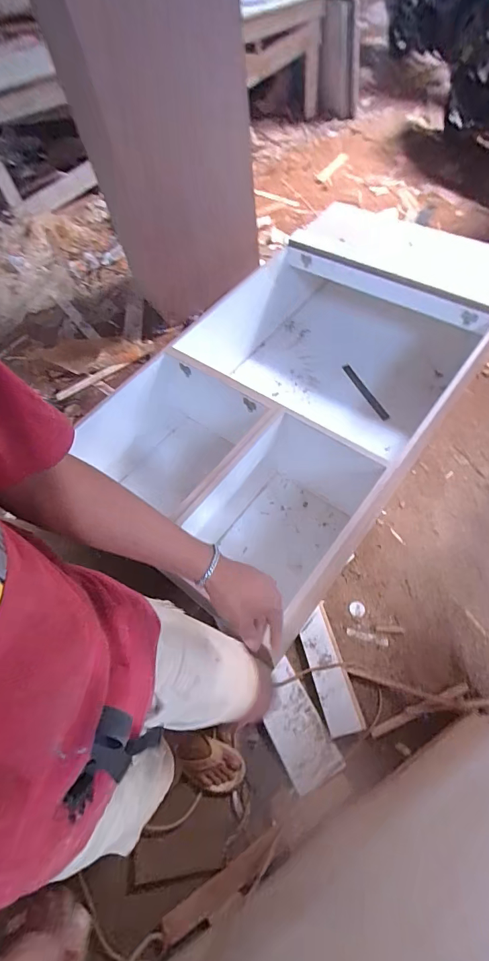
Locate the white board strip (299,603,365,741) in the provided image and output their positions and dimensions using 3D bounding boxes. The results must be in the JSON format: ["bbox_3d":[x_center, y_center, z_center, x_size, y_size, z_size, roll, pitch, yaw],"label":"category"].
[{"bbox_3d":[0.257,0.586,1.246,0.105,0.030,0.357,-14,58,-5],"label":"white board strip"}]

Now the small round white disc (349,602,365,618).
[{"bbox_3d":[0.383,0.438,1.356,0.051,0.004,0.053,-2,58,3],"label":"small round white disc"}]

